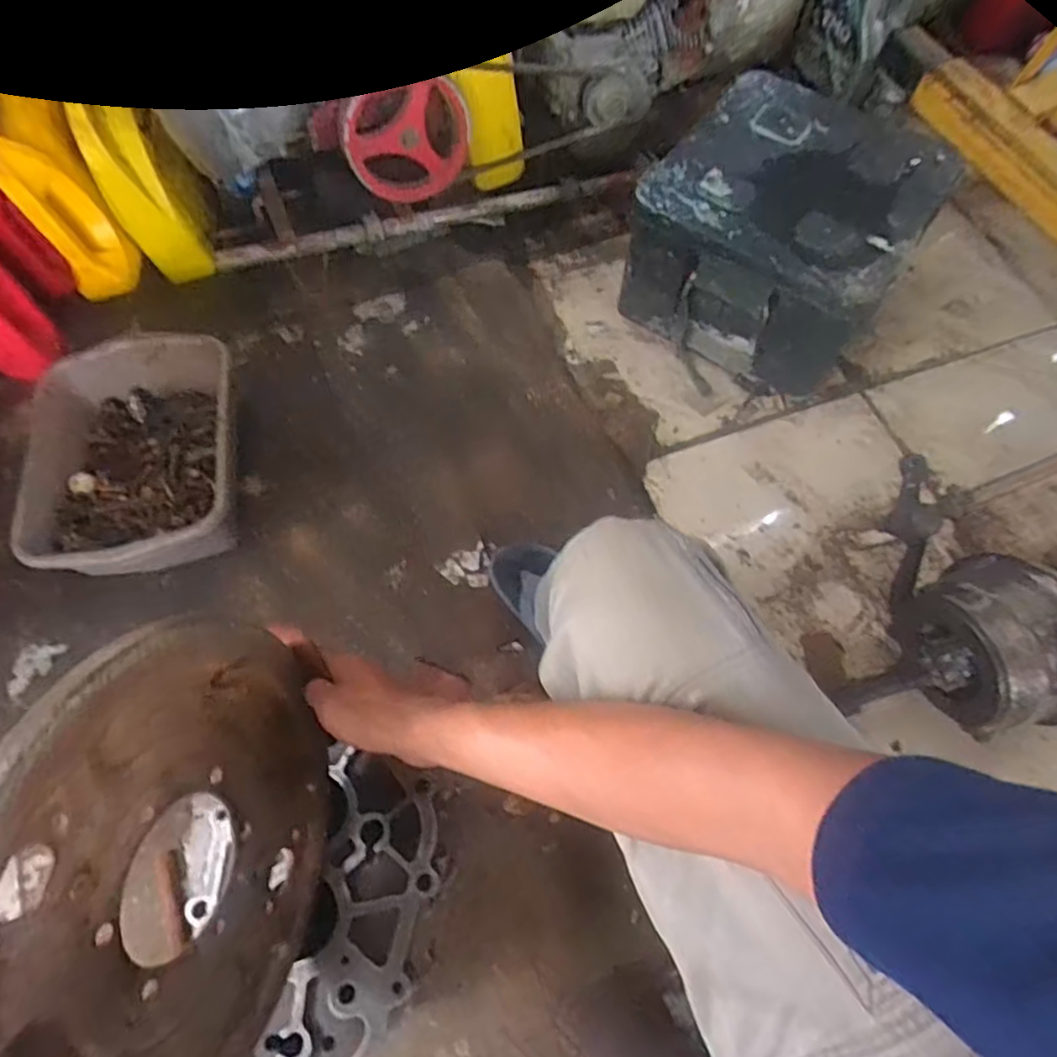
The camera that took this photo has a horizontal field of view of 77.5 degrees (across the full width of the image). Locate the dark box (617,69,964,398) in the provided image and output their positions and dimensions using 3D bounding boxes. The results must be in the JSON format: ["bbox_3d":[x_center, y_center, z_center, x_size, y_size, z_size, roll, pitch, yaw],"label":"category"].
[{"bbox_3d":[0.391,-0.460,1.074,0.370,0.273,0.339,32,69,14],"label":"dark box"}]

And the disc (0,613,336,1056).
[{"bbox_3d":[-0.203,0.201,0.398,0.016,0.307,0.272,0,65,12],"label":"disc"}]

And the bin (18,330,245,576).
[{"bbox_3d":[-0.545,-0.095,0.935,0.267,0.141,0.353,-7,64,-3],"label":"bin"}]

